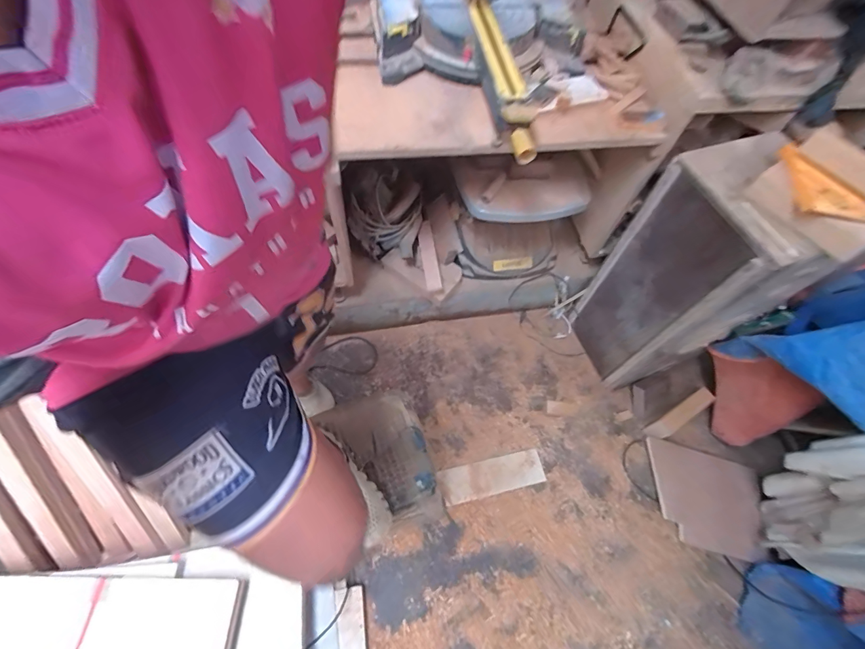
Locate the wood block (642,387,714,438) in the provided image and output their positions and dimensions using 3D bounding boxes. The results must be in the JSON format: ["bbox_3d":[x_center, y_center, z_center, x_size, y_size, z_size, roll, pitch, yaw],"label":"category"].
[{"bbox_3d":[0.827,0.303,1.307,0.240,0.018,0.059,-35,66,-1],"label":"wood block"}]

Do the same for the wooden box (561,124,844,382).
[{"bbox_3d":[0.685,-0.101,1.144,0.261,0.734,0.343,-10,63,-11],"label":"wooden box"}]

